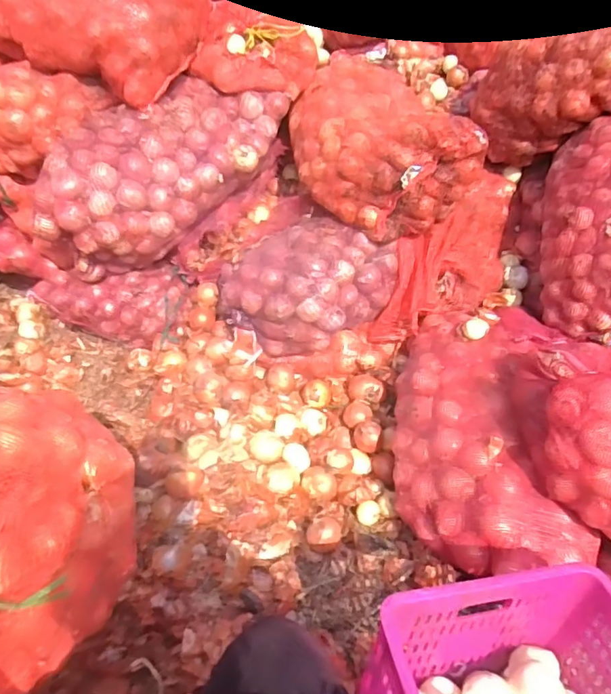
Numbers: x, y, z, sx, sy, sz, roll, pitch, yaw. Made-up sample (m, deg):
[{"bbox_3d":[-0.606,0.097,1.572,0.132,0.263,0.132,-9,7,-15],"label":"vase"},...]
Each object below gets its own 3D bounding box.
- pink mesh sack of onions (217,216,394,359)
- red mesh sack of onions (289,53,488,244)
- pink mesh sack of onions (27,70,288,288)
[{"bbox_3d":[0.004,-0.148,1.333,0.350,0.264,0.319,27,42,25],"label":"pink mesh sack of onions"},{"bbox_3d":[0.175,-0.567,1.443,0.400,0.264,0.649,1,38,-8],"label":"red mesh sack of onions"},{"bbox_3d":[-0.373,-0.469,1.384,0.314,0.320,0.701,35,67,32],"label":"pink mesh sack of onions"}]

